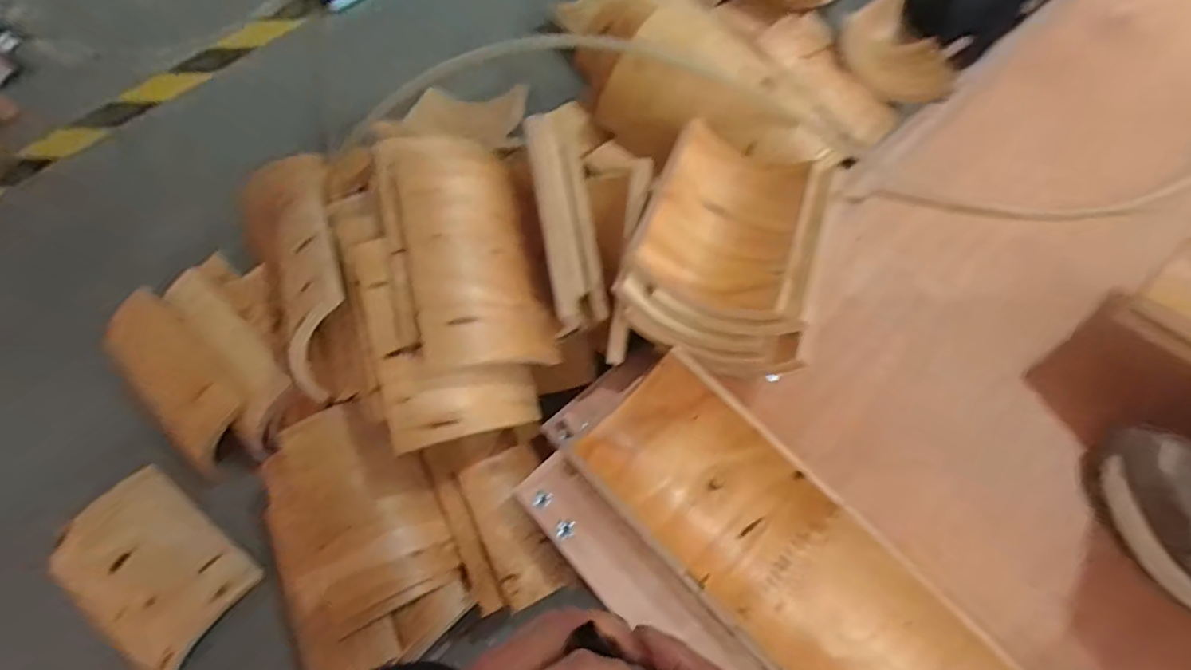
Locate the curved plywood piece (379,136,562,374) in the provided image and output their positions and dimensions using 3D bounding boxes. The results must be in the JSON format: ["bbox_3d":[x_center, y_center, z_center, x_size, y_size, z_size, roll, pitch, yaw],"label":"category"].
[{"bbox_3d":[-0.122,-0.080,0.556,0.122,0.081,0.231,-13,71,-3],"label":"curved plywood piece"}]

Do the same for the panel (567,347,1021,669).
[{"bbox_3d":[0.291,0.324,0.462,0.146,0.053,0.756,-42,75,-12],"label":"panel"}]

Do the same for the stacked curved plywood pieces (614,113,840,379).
[{"bbox_3d":[0.128,-0.092,0.554,0.166,0.069,0.235,15,72,7],"label":"stacked curved plywood pieces"}]

